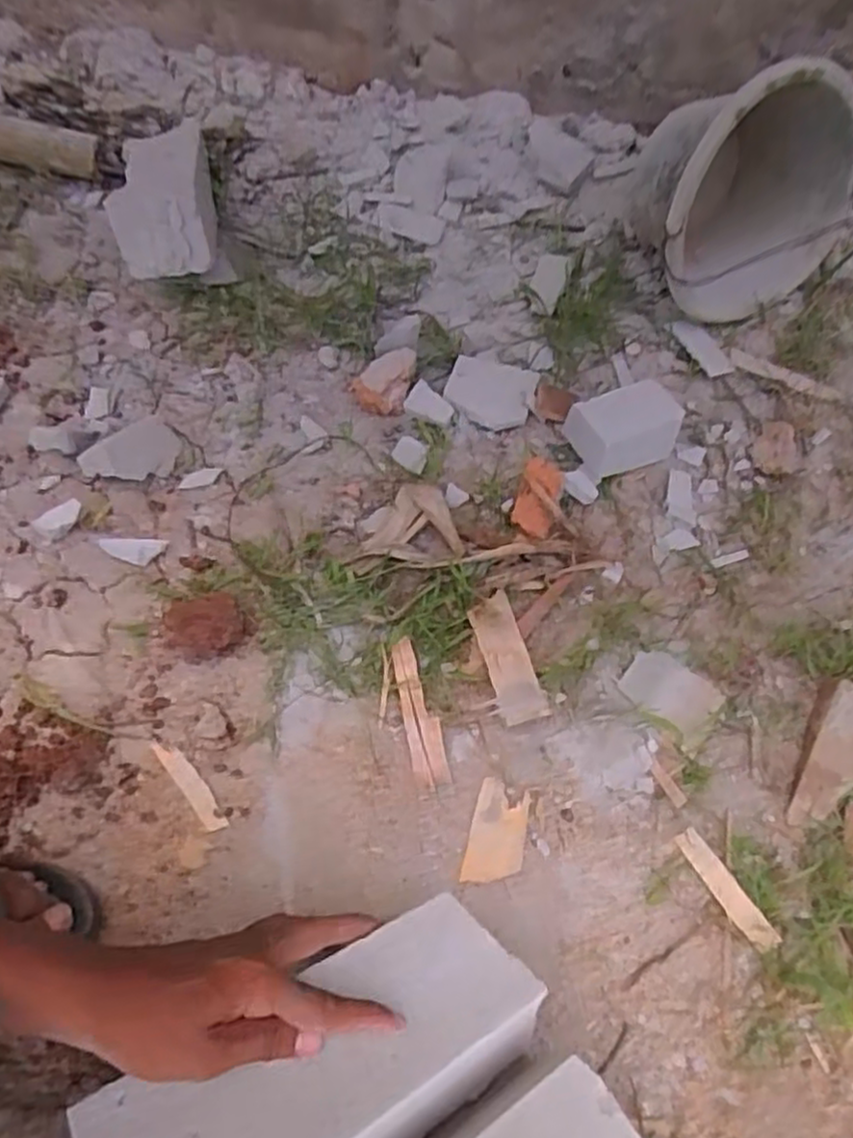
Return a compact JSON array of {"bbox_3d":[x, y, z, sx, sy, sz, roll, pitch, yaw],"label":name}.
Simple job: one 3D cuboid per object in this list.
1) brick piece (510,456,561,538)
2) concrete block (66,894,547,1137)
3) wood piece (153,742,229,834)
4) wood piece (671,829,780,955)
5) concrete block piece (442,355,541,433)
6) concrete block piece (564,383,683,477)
[{"bbox_3d":[0.114,-0.070,0.770,0.046,0.043,0.088,18,59,7],"label":"brick piece"},{"bbox_3d":[-0.063,0.310,0.443,0.254,0.102,0.108,-18,58,-30],"label":"concrete block"},{"bbox_3d":[-0.200,0.181,0.623,0.018,0.004,0.098,-36,70,-18],"label":"wood piece"},{"bbox_3d":[0.248,0.264,0.610,0.024,0.008,0.103,-27,67,-14],"label":"wood piece"},{"bbox_3d":[0.074,-0.204,0.855,0.095,0.028,0.087,16,64,6],"label":"concrete block piece"},{"bbox_3d":[0.215,-0.151,0.797,0.111,0.057,0.077,-19,62,-11],"label":"concrete block piece"}]

